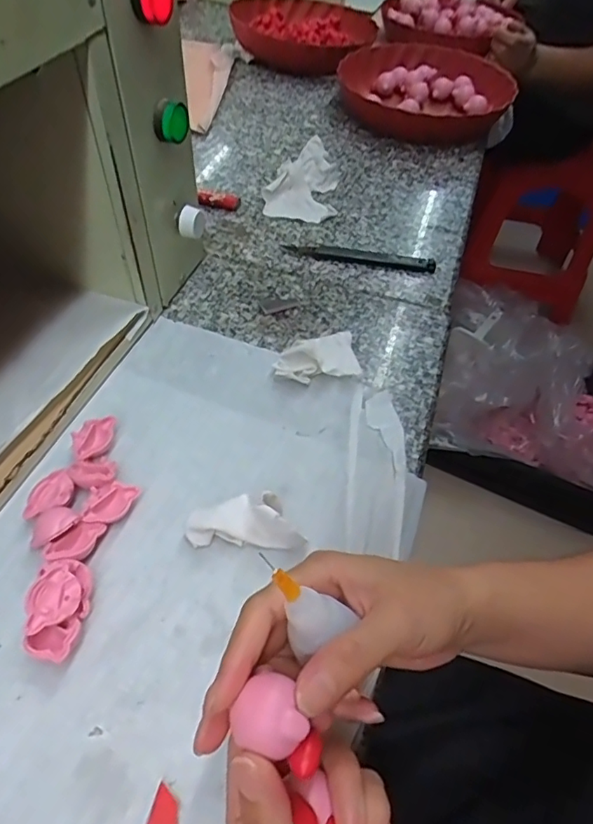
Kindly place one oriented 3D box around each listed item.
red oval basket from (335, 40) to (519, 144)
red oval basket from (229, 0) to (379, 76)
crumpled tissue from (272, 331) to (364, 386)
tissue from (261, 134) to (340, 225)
[{"bbox_3d":[0.173,-0.441,0.741,0.234,0.060,0.242,15,52,9],"label":"red oval basket"},{"bbox_3d":[0.000,-0.619,0.872,0.229,0.059,0.188,19,52,11],"label":"red oval basket"},{"bbox_3d":[0.016,-0.045,0.440,0.068,0.017,0.048,-7,52,-9],"label":"crumpled tissue"},{"bbox_3d":[0.008,-0.275,0.624,0.079,0.024,0.146,5,51,1],"label":"tissue"}]

